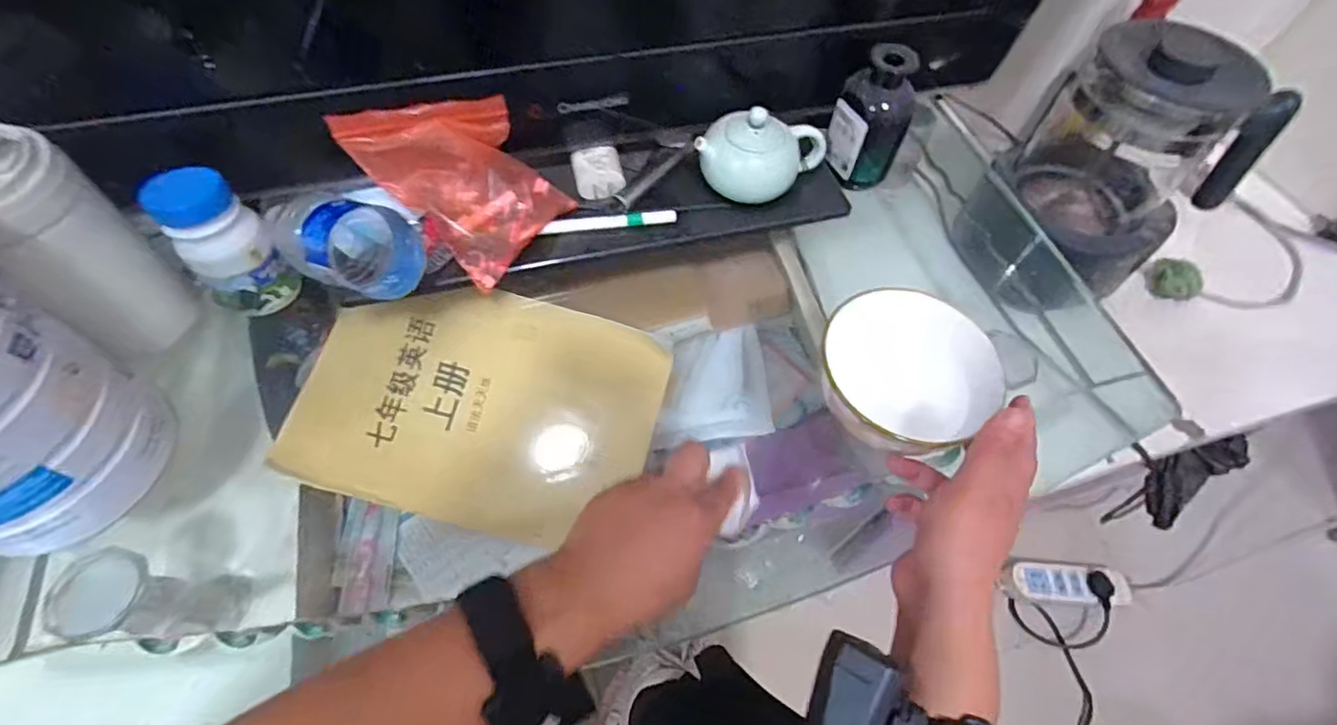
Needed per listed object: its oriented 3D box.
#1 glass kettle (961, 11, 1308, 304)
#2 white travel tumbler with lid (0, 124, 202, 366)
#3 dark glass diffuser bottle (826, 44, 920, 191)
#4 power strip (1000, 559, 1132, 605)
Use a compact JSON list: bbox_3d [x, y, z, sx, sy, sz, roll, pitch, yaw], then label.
[{"bbox_3d":[0.401,-0.168,0.558,0.177,0.228,0.158,41,65,20],"label":"glass kettle"},{"bbox_3d":[-0.376,-0.071,0.369,0.083,0.141,0.072,28,62,14],"label":"white travel tumbler with lid"},{"bbox_3d":[0.174,-0.209,0.505,0.057,0.106,0.049,-11,60,-9],"label":"dark glass diffuser bottle"},{"bbox_3d":[0.574,0.319,0.847,0.181,0.024,0.061,7,59,1],"label":"power strip"}]

